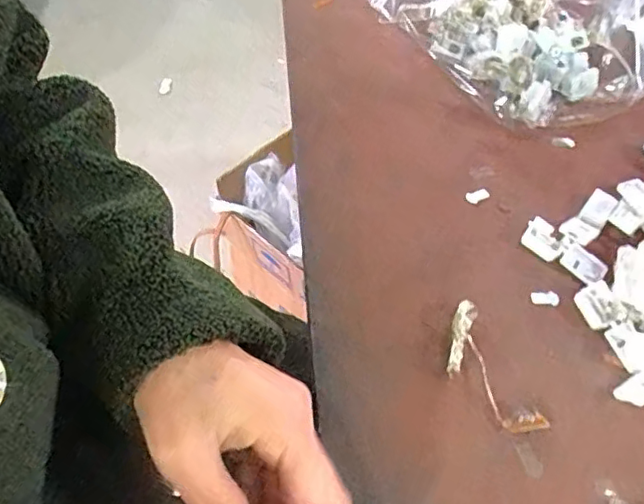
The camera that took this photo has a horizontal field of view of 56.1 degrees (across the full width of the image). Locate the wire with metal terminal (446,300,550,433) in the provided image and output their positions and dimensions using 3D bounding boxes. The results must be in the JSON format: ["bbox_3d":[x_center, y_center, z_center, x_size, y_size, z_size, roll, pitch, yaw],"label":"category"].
[{"bbox_3d":[0.090,0.067,0.339,0.032,0.018,0.077,-18,57,-16],"label":"wire with metal terminal"}]

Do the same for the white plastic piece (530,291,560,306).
[{"bbox_3d":[0.141,0.029,0.382,0.017,0.004,0.007,7,53,1],"label":"white plastic piece"}]

